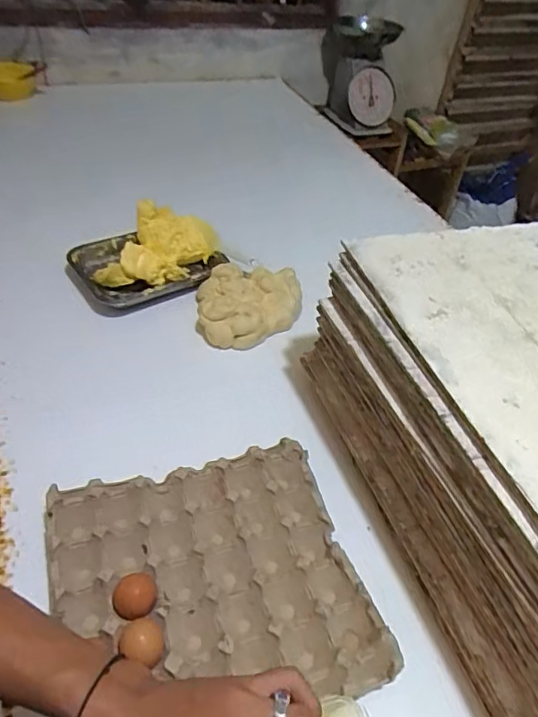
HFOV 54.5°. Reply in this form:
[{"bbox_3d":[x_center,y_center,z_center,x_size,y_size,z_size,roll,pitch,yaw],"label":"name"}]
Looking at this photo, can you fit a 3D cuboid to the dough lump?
[{"bbox_3d":[-0.034,-0.095,0.925,0.182,0.060,0.183,3,45,-4],"label":"dough lump"}]

